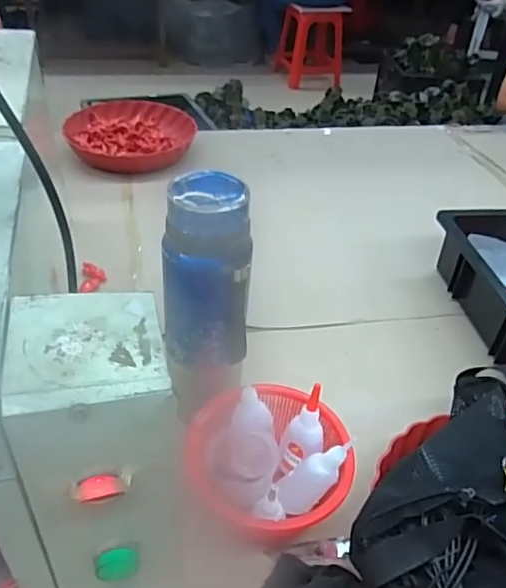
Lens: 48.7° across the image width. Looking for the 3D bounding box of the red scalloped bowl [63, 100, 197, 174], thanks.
[{"bbox_3d":[-0.234,-0.317,1.098,0.232,0.063,0.224,3,40,-3],"label":"red scalloped bowl"}]

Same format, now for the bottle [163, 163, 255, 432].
[{"bbox_3d":[-0.045,0.007,0.522,0.072,0.226,0.064,-8,42,-15],"label":"bottle"}]

